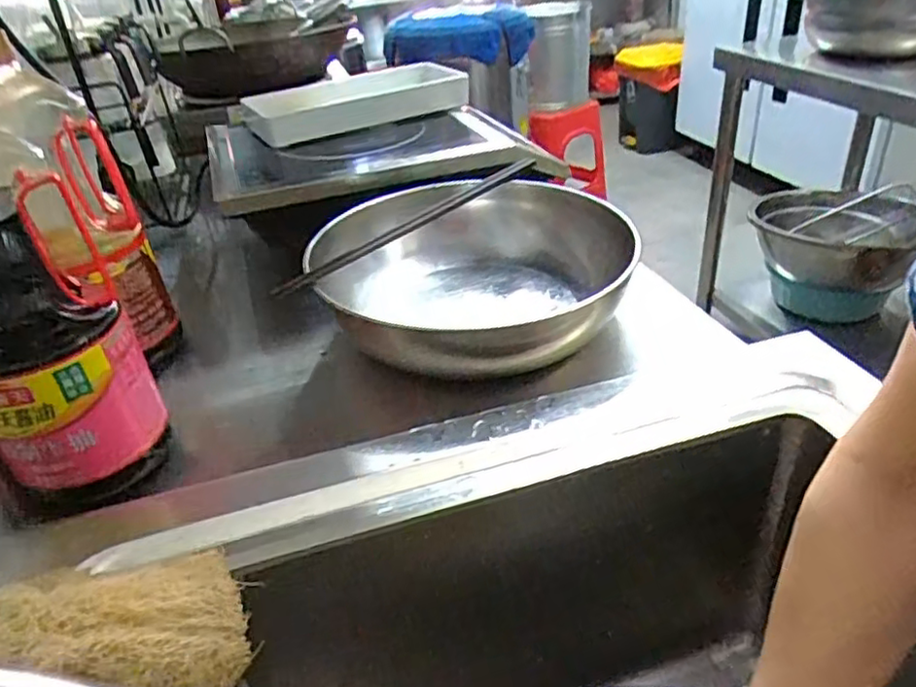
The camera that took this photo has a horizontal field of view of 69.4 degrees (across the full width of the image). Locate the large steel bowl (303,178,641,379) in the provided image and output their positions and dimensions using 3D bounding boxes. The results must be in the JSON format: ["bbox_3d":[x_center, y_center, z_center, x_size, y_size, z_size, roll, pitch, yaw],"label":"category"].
[{"bbox_3d":[0.014,-0.058,0.637,0.270,0.111,0.284,-3,33,2],"label":"large steel bowl"}]

